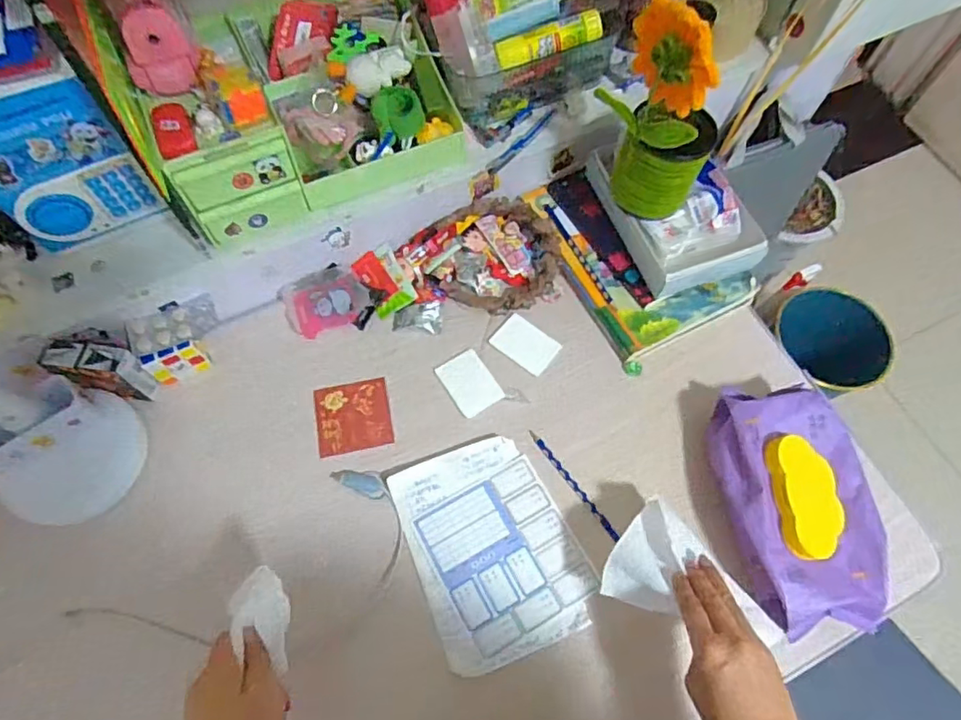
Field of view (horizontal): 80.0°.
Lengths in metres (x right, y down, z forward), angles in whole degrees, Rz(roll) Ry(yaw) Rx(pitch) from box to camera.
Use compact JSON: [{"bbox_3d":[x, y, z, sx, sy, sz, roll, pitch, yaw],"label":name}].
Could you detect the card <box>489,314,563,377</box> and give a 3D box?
[{"bbox_3d":[0.053,-0.018,0.667,0.071,0.004,0.048,37,74,15],"label":"card"}]

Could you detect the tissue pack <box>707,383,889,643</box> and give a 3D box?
[{"bbox_3d":[0.306,0.138,0.564,0.134,0.075,0.235,-12,66,-7],"label":"tissue pack"}]

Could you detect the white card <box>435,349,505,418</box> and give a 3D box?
[{"bbox_3d":[-0.012,0.026,0.643,0.051,0.004,0.072,-30,69,-14],"label":"white card"}]

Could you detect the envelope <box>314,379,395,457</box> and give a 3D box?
[{"bbox_3d":[-0.140,0.062,0.631,0.079,0.004,0.079,-11,66,-6],"label":"envelope"}]

